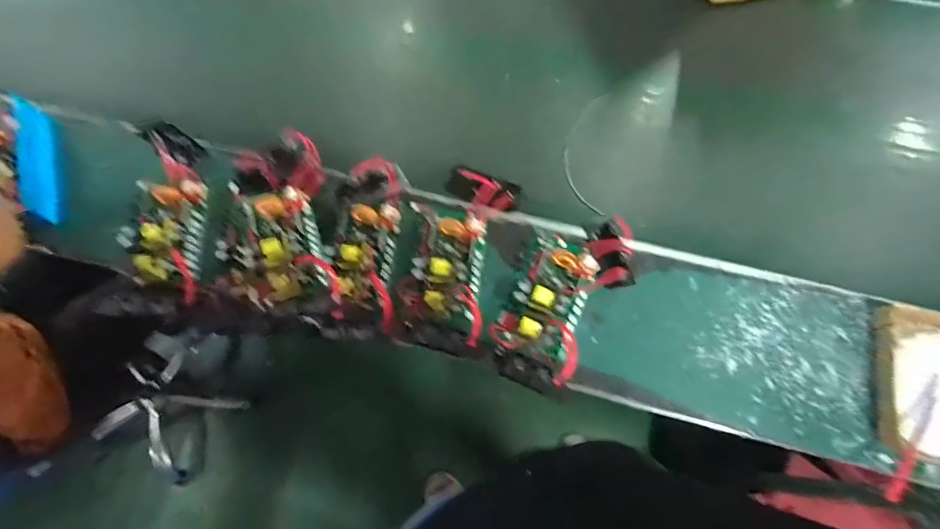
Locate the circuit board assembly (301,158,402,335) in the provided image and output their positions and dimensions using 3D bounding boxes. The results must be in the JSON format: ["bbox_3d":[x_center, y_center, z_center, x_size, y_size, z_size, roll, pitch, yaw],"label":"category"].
[{"bbox_3d":[-0.184,-0.027,0.762,0.101,0.072,0.308,0,69,1],"label":"circuit board assembly"}]

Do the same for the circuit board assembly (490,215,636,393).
[{"bbox_3d":[0.155,0.051,0.746,0.166,0.069,0.329,36,73,13],"label":"circuit board assembly"}]

